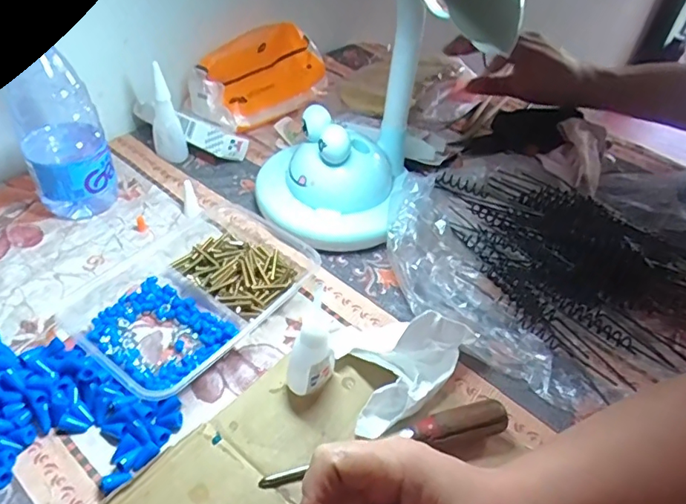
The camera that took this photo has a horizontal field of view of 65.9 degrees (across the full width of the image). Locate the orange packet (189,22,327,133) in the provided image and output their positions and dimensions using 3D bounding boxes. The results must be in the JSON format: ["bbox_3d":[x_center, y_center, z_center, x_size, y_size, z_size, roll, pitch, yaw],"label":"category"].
[{"bbox_3d":[-0.092,-0.198,0.599,0.078,0.076,0.167,28,48,21],"label":"orange packet"}]

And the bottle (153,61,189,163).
[{"bbox_3d":[-0.169,-0.131,0.510,0.029,0.096,0.025,-11,46,-18],"label":"bottle"}]

